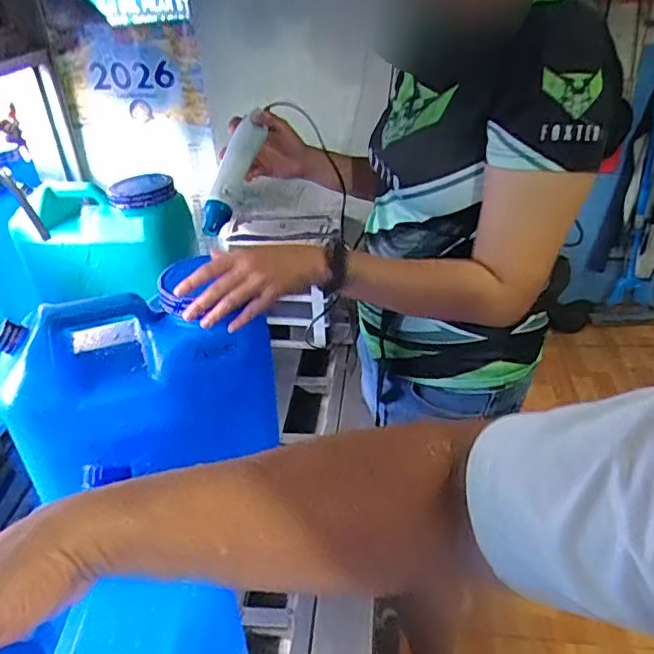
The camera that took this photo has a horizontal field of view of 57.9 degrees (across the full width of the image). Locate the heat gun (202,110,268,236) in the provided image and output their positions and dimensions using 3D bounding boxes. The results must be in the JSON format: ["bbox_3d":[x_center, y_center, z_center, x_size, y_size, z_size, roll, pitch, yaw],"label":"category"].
[{"bbox_3d":[-0.136,-0.207,0.845,0.045,0.043,0.177,10,68,19],"label":"heat gun"}]

